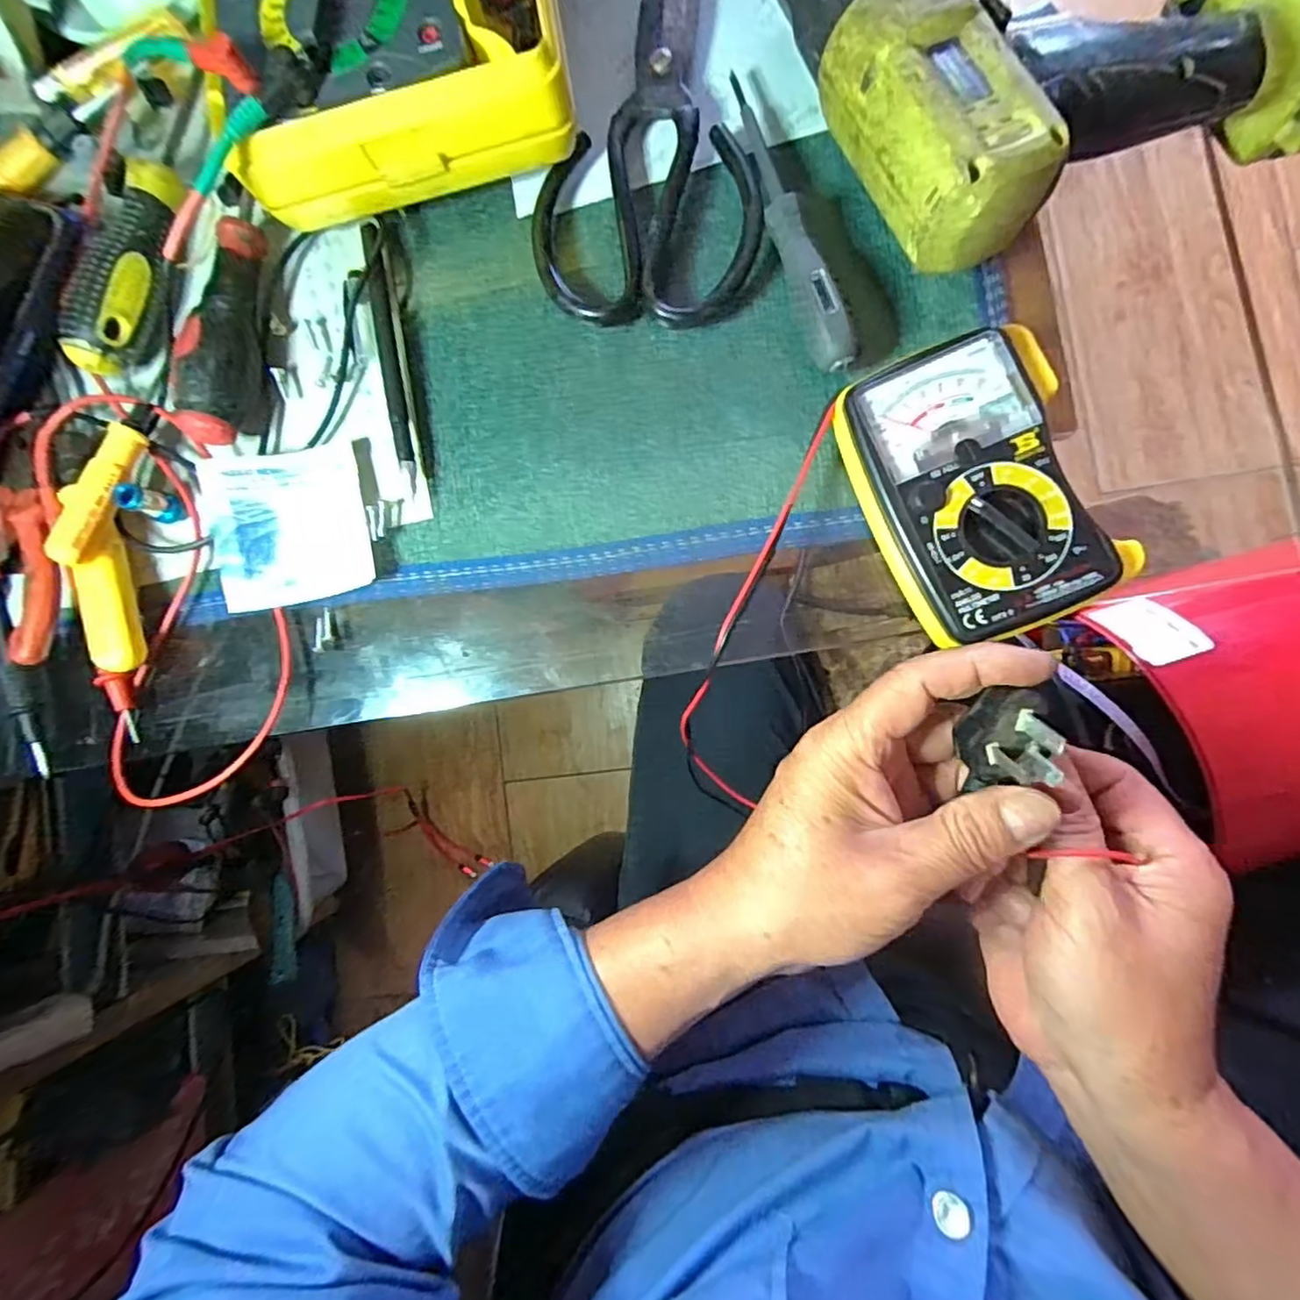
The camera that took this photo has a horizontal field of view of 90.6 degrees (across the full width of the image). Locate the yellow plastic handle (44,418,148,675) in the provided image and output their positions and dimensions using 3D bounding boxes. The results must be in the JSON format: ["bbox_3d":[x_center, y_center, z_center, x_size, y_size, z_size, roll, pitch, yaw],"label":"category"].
[{"bbox_3d":[-0.254,-0.047,0.296,0.031,0.023,0.114,-1,86,7],"label":"yellow plastic handle"}]

